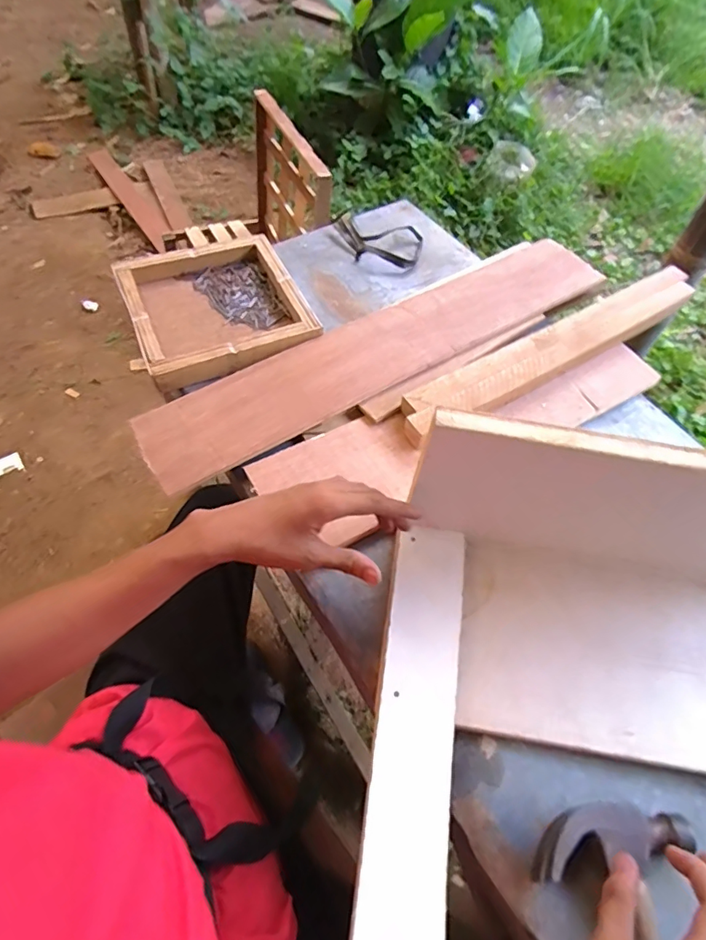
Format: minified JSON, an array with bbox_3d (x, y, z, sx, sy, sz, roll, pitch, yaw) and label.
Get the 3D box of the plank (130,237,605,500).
[{"bbox_3d":[0.055,-0.172,0.656,0.676,0.019,0.129,-29,65,-18],"label":"plank"}]

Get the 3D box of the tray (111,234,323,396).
[{"bbox_3d":[-0.191,-0.229,0.682,0.228,0.041,0.243,-22,65,-14],"label":"tray"}]

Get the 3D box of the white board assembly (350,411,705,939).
[{"bbox_3d":[0.220,0.185,0.368,0.401,0.187,0.392,6,60,1],"label":"white board assembly"}]

